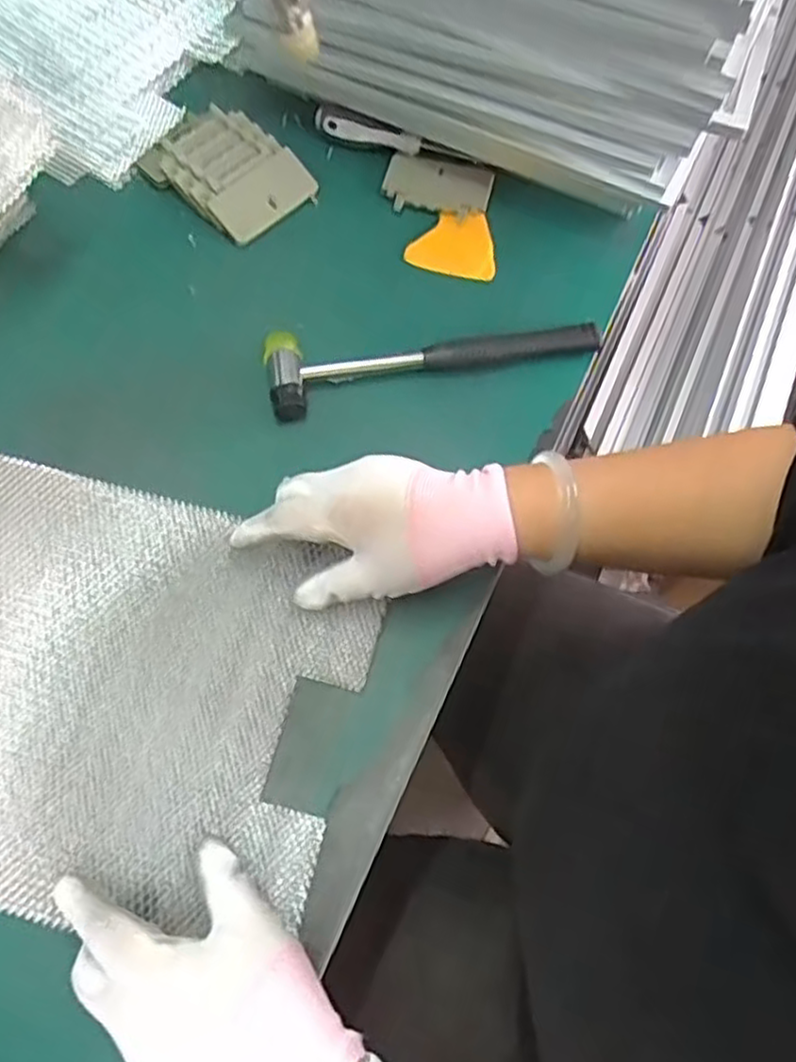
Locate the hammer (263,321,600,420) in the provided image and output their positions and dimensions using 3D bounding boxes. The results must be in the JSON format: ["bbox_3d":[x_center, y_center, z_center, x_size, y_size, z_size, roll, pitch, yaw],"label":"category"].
[{"bbox_3d":[0.027,-0.126,0.537,0.243,0.037,0.060,-11,69,-6],"label":"hammer"}]

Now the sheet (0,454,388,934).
[{"bbox_3d":[-0.188,0.080,0.442,0.323,0.017,0.224,15,69,2],"label":"sheet"}]

